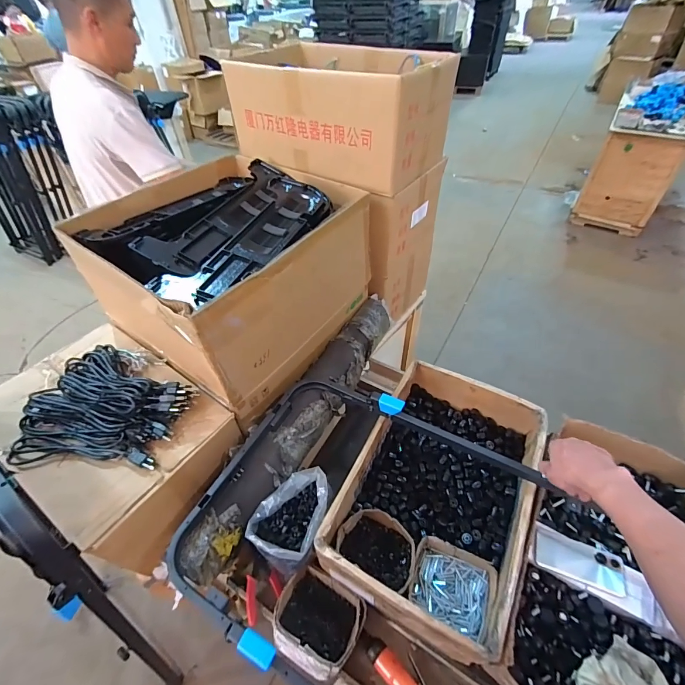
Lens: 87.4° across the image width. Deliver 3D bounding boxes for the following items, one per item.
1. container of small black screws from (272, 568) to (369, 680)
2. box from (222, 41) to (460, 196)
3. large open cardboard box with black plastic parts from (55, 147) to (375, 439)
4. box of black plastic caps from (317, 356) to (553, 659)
[{"bbox_3d":[-0.051,0.561,0.719,0.166,0.090,0.149,19,51,20],"label":"container of small black screws"},{"bbox_3d":[-0.013,-0.667,1.032,0.560,0.238,0.368,23,52,23],"label":"box"},{"bbox_3d":[-0.294,-0.212,0.987,0.570,0.329,0.578,27,54,26],"label":"large open cardboard box with black plastic parts"},{"bbox_3d":[0.229,0.304,0.820,0.340,0.148,0.562,21,51,21],"label":"box of black plastic caps"}]

